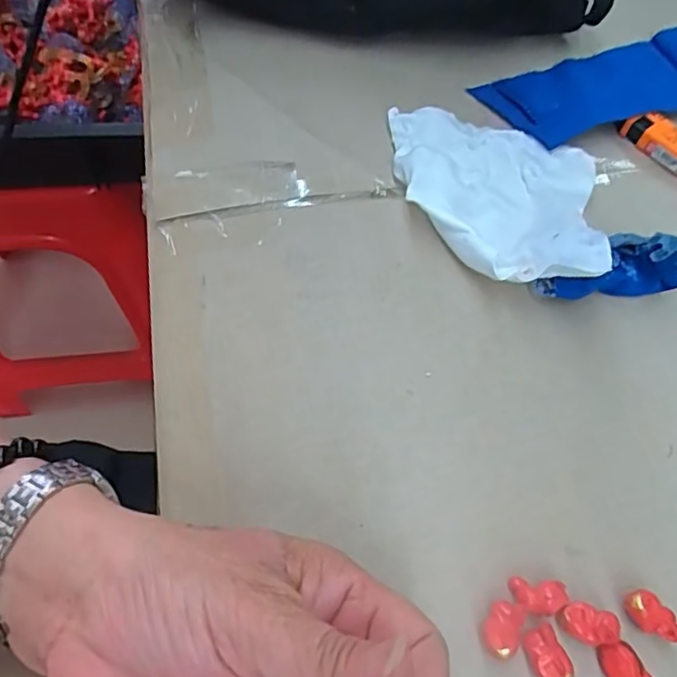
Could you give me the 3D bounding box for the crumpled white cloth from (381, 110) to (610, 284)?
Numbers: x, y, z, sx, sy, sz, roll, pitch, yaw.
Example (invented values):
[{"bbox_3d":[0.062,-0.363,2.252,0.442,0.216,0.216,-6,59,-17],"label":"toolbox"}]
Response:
[{"bbox_3d":[0.079,-0.079,0.313,0.109,0.027,0.109,11,65,4],"label":"crumpled white cloth"}]

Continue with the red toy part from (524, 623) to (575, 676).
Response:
[{"bbox_3d":[0.078,0.121,0.228,0.013,0.013,0.020,-19,66,-10],"label":"red toy part"}]

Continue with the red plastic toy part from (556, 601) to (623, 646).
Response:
[{"bbox_3d":[0.095,0.110,0.234,0.021,0.012,0.013,17,65,7],"label":"red plastic toy part"}]

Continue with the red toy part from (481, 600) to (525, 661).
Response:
[{"bbox_3d":[0.062,0.112,0.232,0.013,0.013,0.020,21,66,8],"label":"red toy part"}]

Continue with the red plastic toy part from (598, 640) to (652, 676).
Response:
[{"bbox_3d":[0.107,0.125,0.228,0.012,0.012,0.020,-28,68,-14],"label":"red plastic toy part"}]

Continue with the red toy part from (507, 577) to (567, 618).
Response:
[{"bbox_3d":[0.078,0.101,0.237,0.020,0.012,0.013,7,64,2],"label":"red toy part"}]

